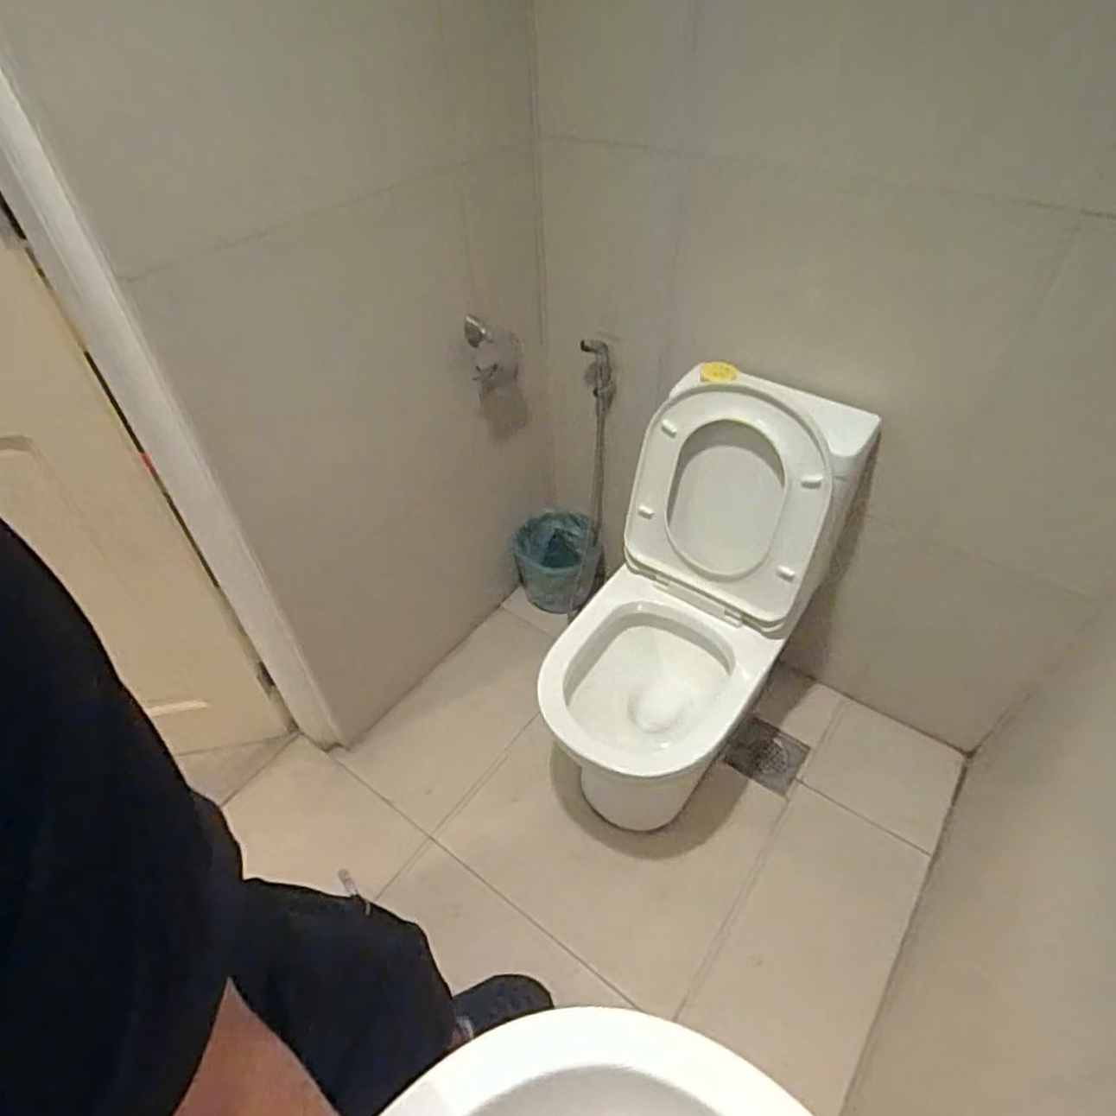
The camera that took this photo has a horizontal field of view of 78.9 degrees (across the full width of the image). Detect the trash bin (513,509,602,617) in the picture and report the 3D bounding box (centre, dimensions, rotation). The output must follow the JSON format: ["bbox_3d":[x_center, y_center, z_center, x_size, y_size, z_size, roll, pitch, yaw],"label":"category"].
[{"bbox_3d":[0.003,0.024,1.946,0.243,0.260,0.192,-6,45,-3],"label":"trash bin"}]

